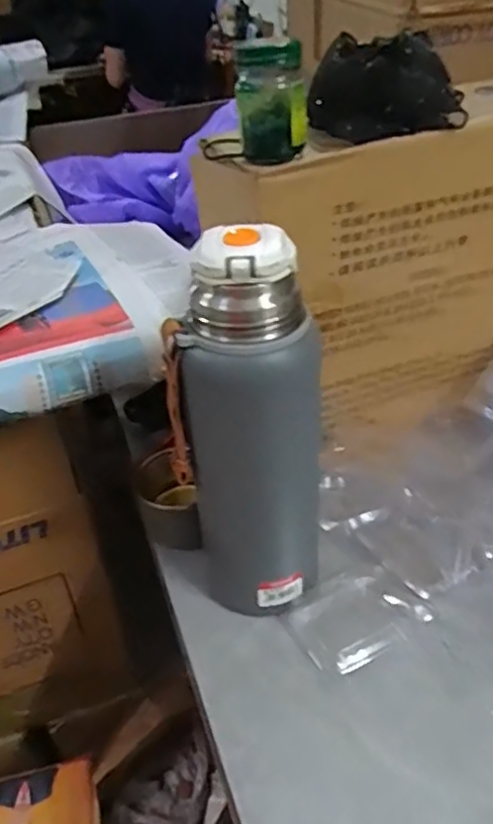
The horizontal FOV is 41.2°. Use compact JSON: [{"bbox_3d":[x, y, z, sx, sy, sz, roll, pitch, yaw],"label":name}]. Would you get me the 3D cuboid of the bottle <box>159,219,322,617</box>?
[{"bbox_3d":[0.004,0.022,0.403,0.079,0.259,0.065,18,44,24],"label":"bottle"}]

